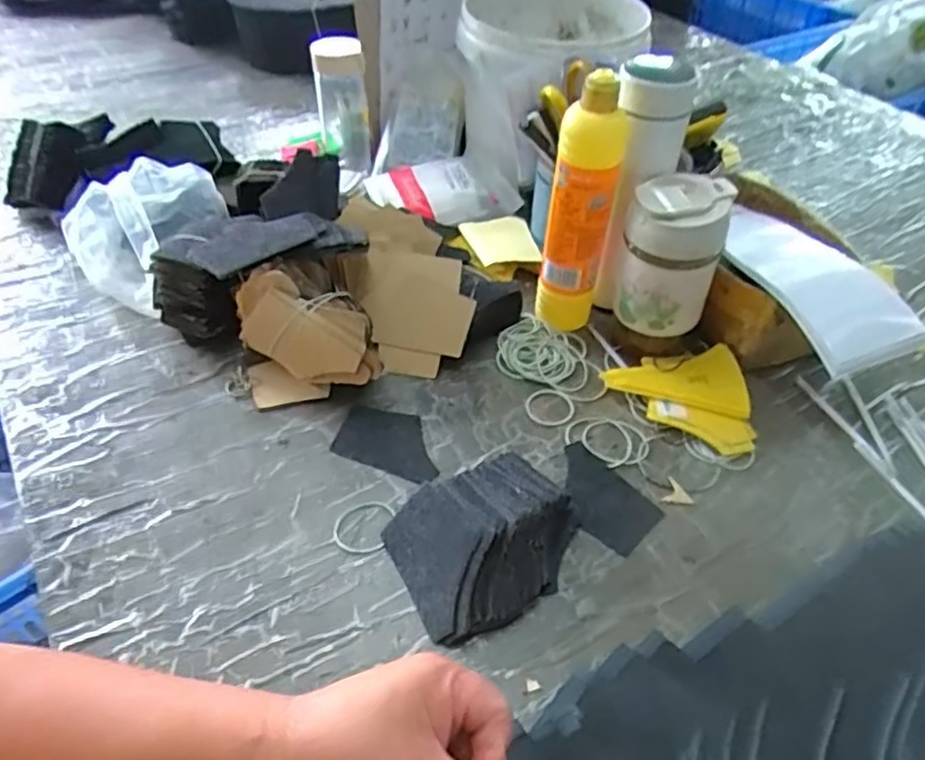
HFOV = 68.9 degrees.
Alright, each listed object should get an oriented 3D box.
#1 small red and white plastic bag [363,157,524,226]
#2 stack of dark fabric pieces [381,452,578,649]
[{"bbox_3d":[-0.024,-0.227,0.806,0.172,0.034,0.096,-7,45,-8],"label":"small red and white plastic bag"},{"bbox_3d":[0.019,0.110,0.474,0.127,0.037,0.101,-21,48,-21],"label":"stack of dark fabric pieces"}]

